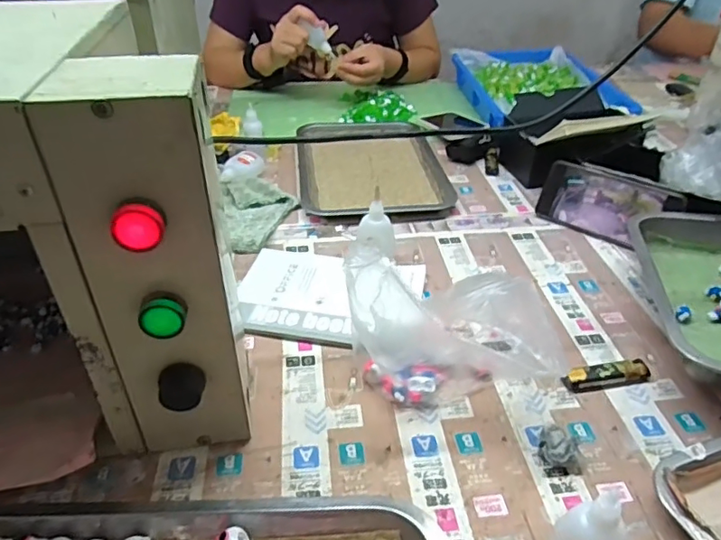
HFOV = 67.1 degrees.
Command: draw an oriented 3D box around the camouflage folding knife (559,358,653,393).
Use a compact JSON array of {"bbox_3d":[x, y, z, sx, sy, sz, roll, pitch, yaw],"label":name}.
[{"bbox_3d":[0.226,0.096,0.497,0.082,0.015,0.021,-8,38,-14],"label":"camouflage folding knife"}]

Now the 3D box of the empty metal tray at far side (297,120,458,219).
[{"bbox_3d":[0.013,-0.169,0.849,0.212,0.016,0.313,-3,37,-7],"label":"empty metal tray at far side"}]

